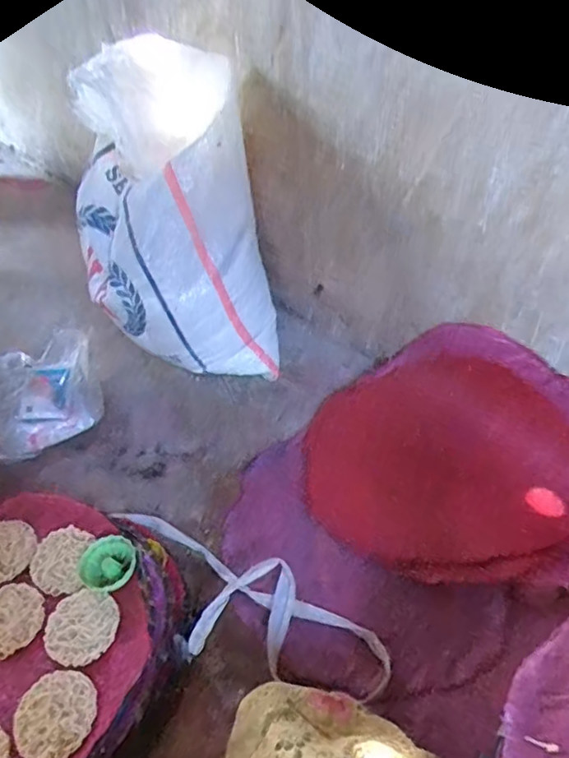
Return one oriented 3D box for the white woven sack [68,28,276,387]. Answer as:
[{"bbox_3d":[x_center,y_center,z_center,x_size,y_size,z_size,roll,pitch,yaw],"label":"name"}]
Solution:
[{"bbox_3d":[-0.176,-0.232,0.894,0.284,0.457,0.209,-6,42,0],"label":"white woven sack"}]

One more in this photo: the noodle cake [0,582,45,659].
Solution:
[{"bbox_3d":[-0.300,0.256,0.616,0.073,0.014,0.077,-3,43,3],"label":"noodle cake"}]

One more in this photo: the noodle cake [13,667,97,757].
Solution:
[{"bbox_3d":[-0.218,0.317,0.541,0.078,0.009,0.076,21,49,26],"label":"noodle cake"}]

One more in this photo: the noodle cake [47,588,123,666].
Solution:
[{"bbox_3d":[-0.215,0.261,0.602,0.075,0.014,0.072,-3,43,3],"label":"noodle cake"}]

